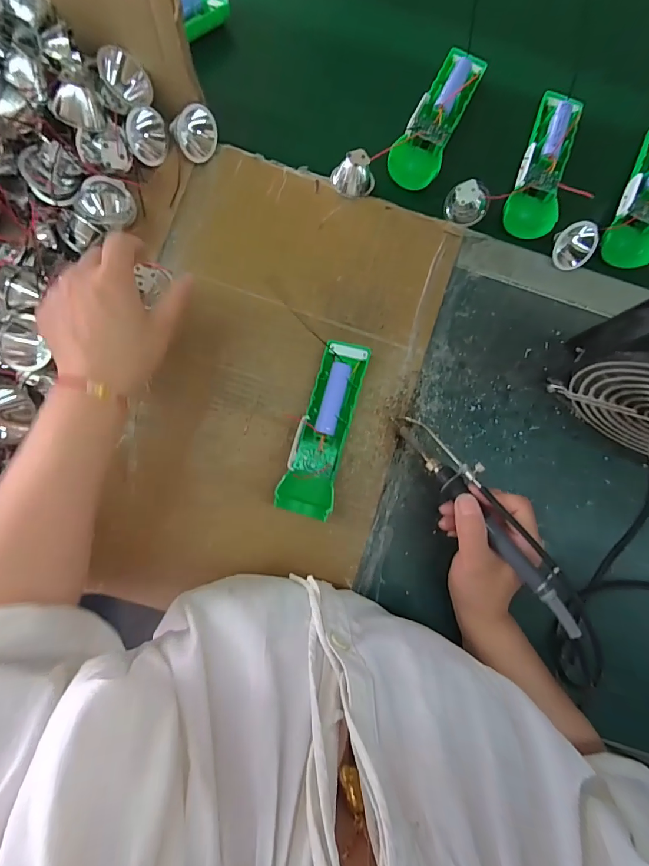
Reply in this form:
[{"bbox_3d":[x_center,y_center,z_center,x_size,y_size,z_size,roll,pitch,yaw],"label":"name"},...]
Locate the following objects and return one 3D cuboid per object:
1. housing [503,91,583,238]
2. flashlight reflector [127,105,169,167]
[{"bbox_3d":[0.226,-0.274,0.401,0.046,0.030,0.146,18,84,-1],"label":"housing"},{"bbox_3d":[-0.165,-0.276,0.363,0.018,0.041,0.042,33,102,23],"label":"flashlight reflector"}]

